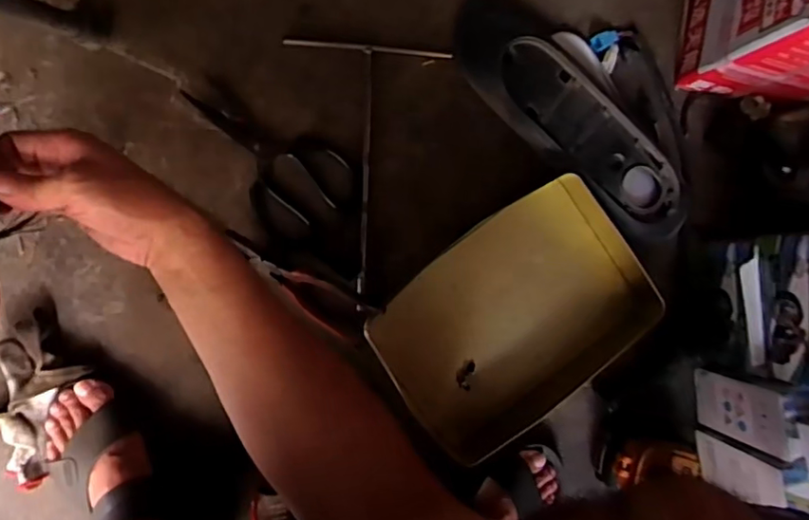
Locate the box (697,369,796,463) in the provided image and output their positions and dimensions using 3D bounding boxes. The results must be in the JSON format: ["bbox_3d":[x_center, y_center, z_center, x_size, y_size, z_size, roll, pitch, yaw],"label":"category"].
[{"bbox_3d":[0.384,0.176,0.655,0.018,0.127,0.078,-15,92,-7],"label":"box"}]

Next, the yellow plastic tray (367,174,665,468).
[{"bbox_3d":[0.130,0.073,0.655,0.303,0.061,0.225,-35,95,-6],"label":"yellow plastic tray"}]

